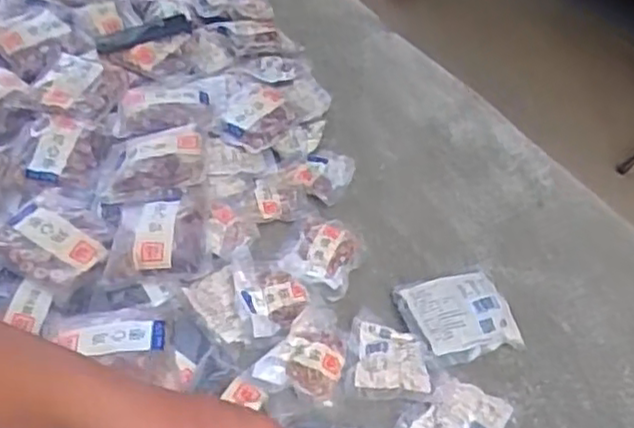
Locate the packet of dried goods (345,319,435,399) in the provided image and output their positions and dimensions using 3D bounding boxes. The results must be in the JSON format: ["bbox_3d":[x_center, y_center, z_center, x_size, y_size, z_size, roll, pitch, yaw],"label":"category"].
[{"bbox_3d":[0.089,0.174,0.842,0.098,0.018,0.101,5,48,3],"label":"packet of dried goods"}]

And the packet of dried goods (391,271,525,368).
[{"bbox_3d":[0.178,0.131,0.885,0.133,0.027,0.127,-10,49,-10],"label":"packet of dried goods"}]

